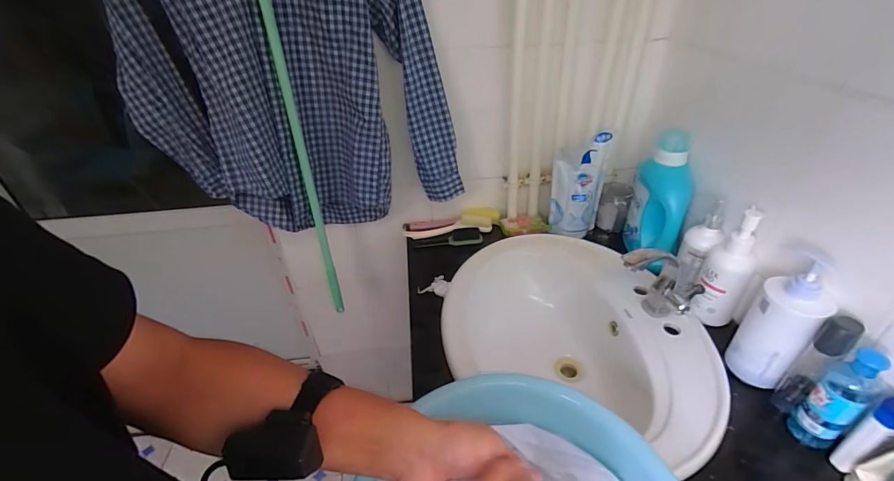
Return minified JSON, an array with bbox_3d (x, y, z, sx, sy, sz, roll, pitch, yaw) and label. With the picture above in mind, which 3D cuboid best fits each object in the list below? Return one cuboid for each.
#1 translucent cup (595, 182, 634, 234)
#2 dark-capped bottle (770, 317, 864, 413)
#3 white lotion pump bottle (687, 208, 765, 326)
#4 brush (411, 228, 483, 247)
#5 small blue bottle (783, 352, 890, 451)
[{"bbox_3d":[0.403,-0.081,0.968,0.064,0.092,0.083,14,40,22],"label":"translucent cup"},{"bbox_3d":[0.504,0.176,0.553,0.038,0.174,0.032,-19,39,-21],"label":"dark-capped bottle"},{"bbox_3d":[0.467,0.045,0.677,0.068,0.207,0.067,-6,36,-4],"label":"white lotion pump bottle"},{"bbox_3d":[0.002,-0.003,0.968,0.163,0.031,0.037,-3,36,0],"label":"brush"},{"bbox_3d":[0.506,0.208,0.520,0.046,0.168,0.046,-21,40,-23],"label":"small blue bottle"}]

